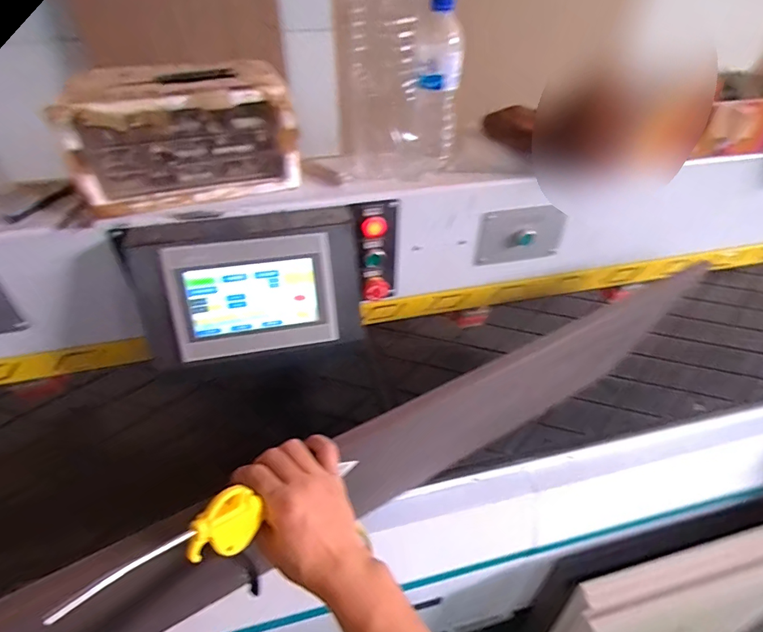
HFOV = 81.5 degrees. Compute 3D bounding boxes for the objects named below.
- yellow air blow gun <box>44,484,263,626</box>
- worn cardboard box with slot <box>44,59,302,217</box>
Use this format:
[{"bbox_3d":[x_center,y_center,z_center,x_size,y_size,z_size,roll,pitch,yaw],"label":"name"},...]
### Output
[{"bbox_3d":[-0.152,0.169,0.325,0.024,0.047,0.152,32,17,30],"label":"yellow air blow gun"},{"bbox_3d":[-0.253,-0.231,0.572,0.274,0.135,0.118,-12,43,-15],"label":"worn cardboard box with slot"}]

